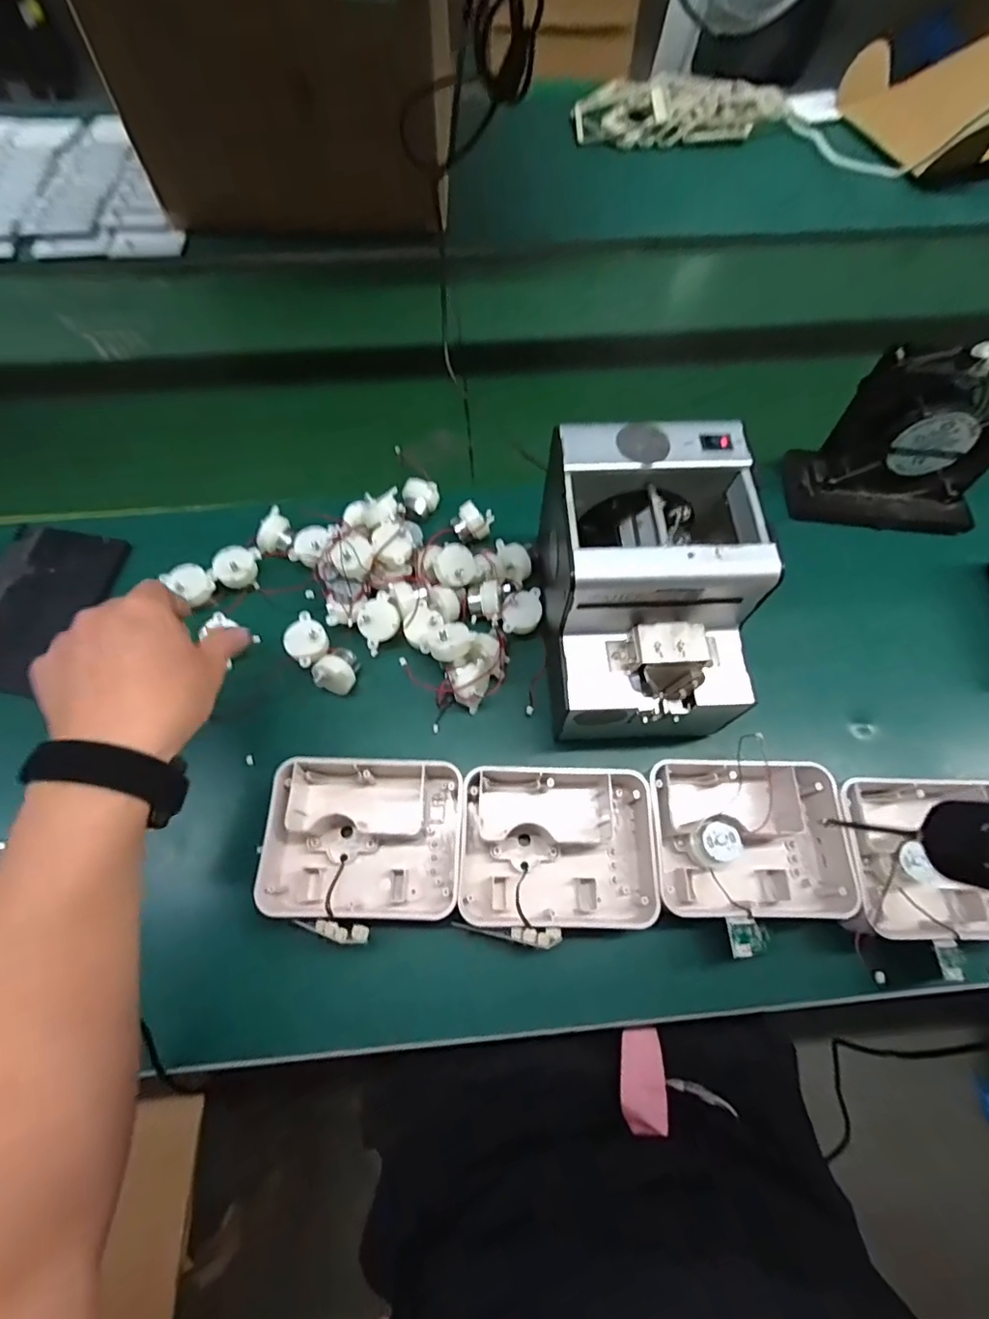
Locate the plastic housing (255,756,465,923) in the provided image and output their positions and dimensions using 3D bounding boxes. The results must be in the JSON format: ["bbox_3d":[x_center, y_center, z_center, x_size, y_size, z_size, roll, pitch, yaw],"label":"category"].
[{"bbox_3d":[-0.087,0.122,0.377,0.127,0.037,0.100,1,64,0],"label":"plastic housing"}]

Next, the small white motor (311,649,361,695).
[{"bbox_3d":[-0.123,0.008,0.433,0.031,0.027,0.032,14,65,6],"label":"small white motor"}]

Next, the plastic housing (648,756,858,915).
[{"bbox_3d":[0.172,0.122,0.382,0.130,0.043,0.099,1,64,0],"label":"plastic housing"}]

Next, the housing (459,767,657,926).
[{"bbox_3d":[0.042,0.128,0.376,0.128,0.039,0.098,2,64,0],"label":"housing"}]

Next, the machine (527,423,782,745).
[{"bbox_3d":[0.102,-0.044,0.385,0.134,0.136,0.181,-1,64,-1],"label":"machine"}]

